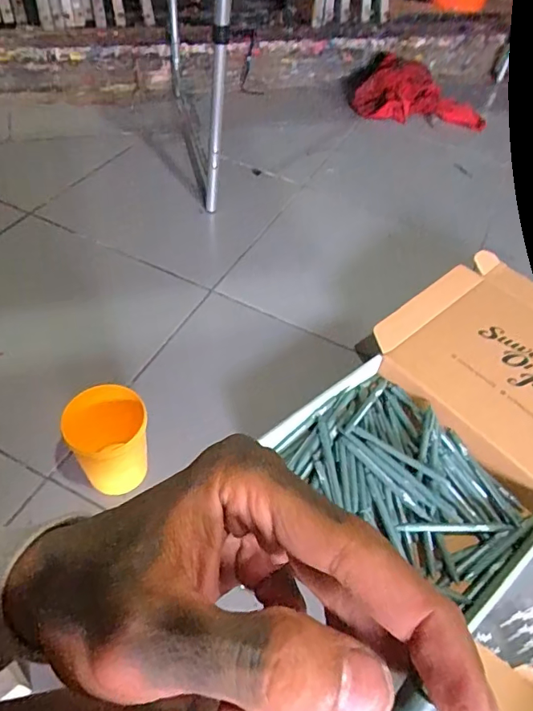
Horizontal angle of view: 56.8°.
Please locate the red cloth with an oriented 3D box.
[{"bbox_3d":[0.408,-0.678,1.321,0.336,0.106,0.197,32,54,19],"label":"red cloth"}]

